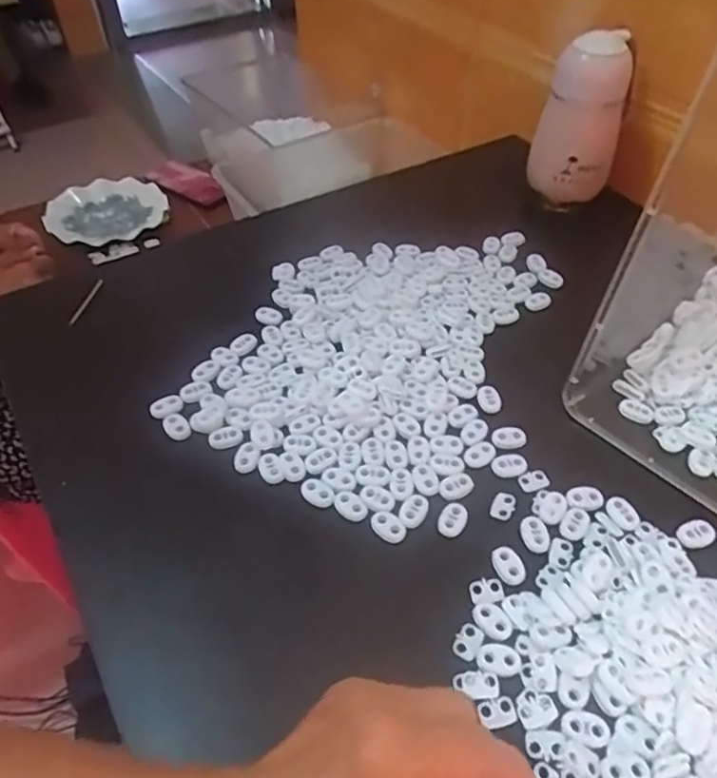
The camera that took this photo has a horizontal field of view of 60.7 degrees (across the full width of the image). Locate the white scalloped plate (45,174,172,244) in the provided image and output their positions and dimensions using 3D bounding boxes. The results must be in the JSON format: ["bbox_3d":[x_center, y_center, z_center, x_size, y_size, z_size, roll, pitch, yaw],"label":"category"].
[{"bbox_3d":[-0.426,-0.298,1.010,0.205,0.030,0.172,29,55,24],"label":"white scalloped plate"}]

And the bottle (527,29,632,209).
[{"bbox_3d":[0.204,-0.246,0.567,0.071,0.136,0.056,16,50,14],"label":"bottle"}]

